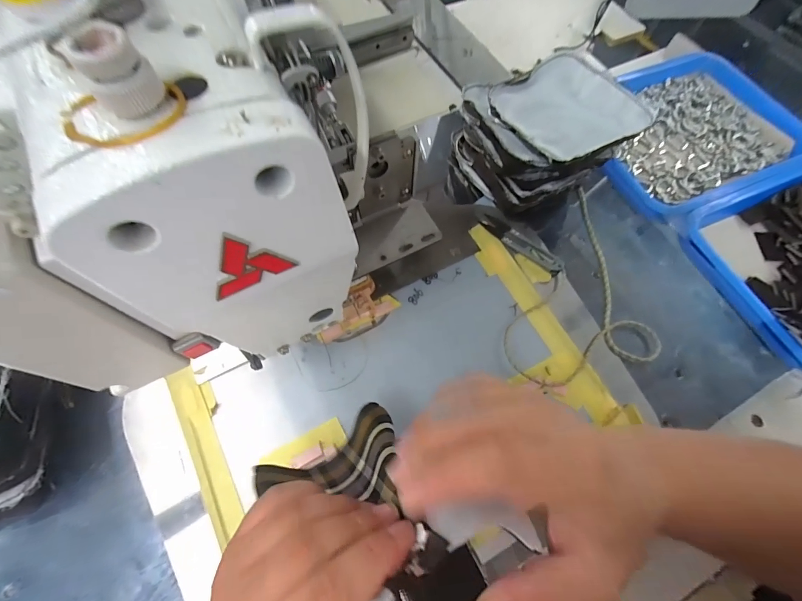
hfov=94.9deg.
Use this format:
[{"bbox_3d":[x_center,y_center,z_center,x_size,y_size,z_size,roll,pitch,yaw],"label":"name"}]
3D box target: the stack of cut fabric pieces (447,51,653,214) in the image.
[{"bbox_3d":[0.149,-0.174,0.405,0.128,0.111,0.150,-22,69,-11],"label":"stack of cut fabric pieces"}]

